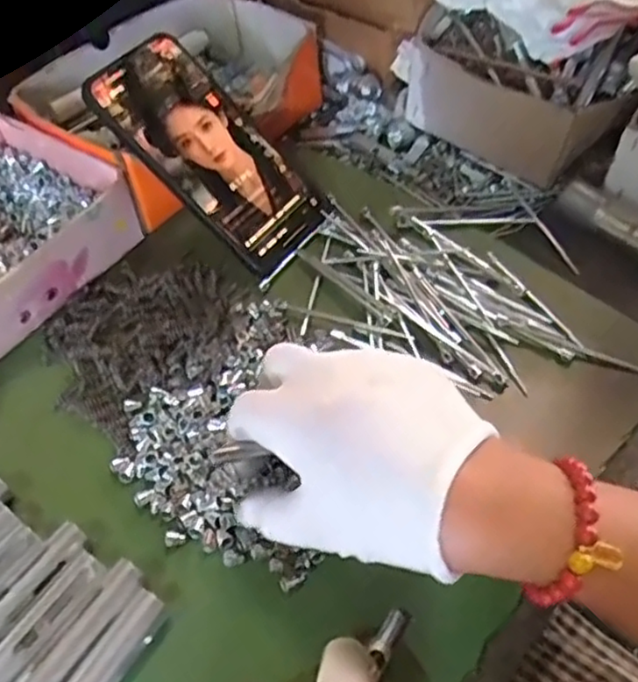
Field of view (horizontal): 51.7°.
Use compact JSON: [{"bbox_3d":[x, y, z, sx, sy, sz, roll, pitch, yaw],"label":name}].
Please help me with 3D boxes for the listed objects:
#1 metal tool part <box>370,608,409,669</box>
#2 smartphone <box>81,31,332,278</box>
[{"bbox_3d":[0.031,0.128,0.287,0.009,0.006,0.024,26,57,19],"label":"metal tool part"},{"bbox_3d":[-0.068,-0.121,0.424,0.158,0.006,0.076,46,66,-9],"label":"smartphone"}]

